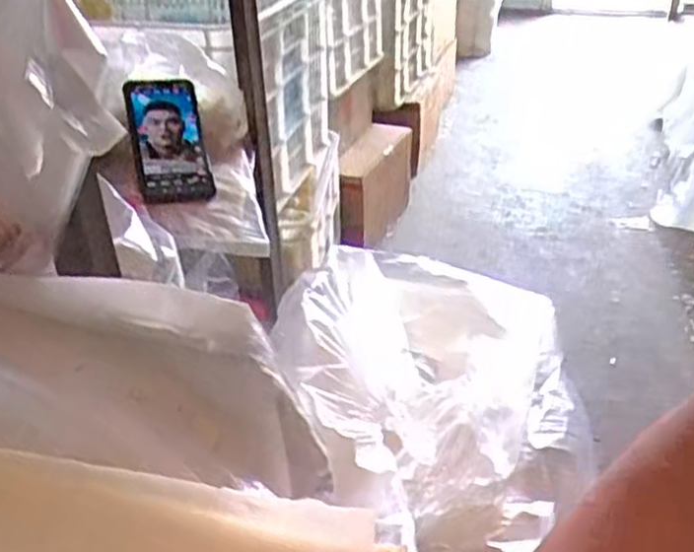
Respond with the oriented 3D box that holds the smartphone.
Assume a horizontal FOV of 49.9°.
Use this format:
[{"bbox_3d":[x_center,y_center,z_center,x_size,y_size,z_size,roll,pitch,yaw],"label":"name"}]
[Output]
[{"bbox_3d":[-0.186,-0.145,0.781,0.072,0.017,0.156,-10,67,-14],"label":"smartphone"}]

